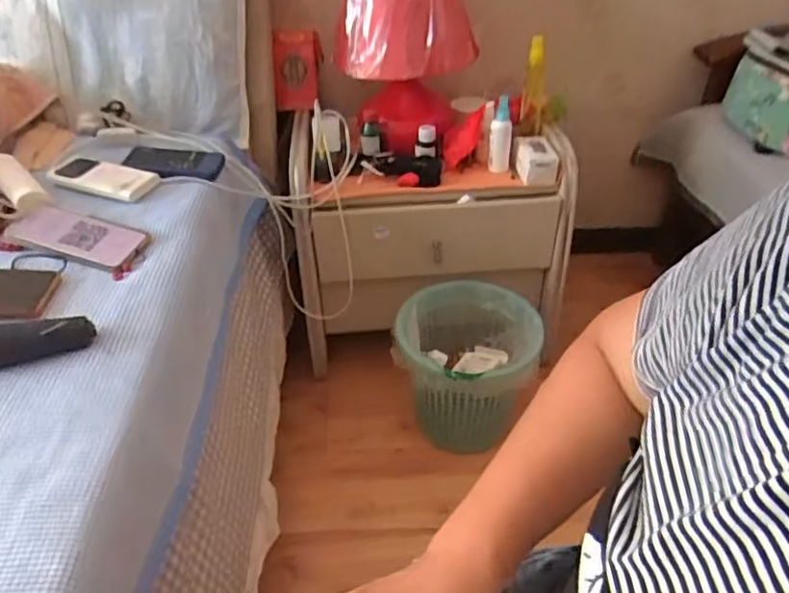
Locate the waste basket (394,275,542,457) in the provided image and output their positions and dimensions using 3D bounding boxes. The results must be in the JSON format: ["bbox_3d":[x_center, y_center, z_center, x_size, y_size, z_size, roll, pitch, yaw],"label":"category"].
[{"bbox_3d":[0.131,0.142,1.116,0.222,0.274,0.221,7,39,9],"label":"waste basket"}]

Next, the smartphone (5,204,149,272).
[{"bbox_3d":[-0.400,-0.078,0.767,0.168,0.010,0.076,17,50,7],"label":"smartphone"}]

